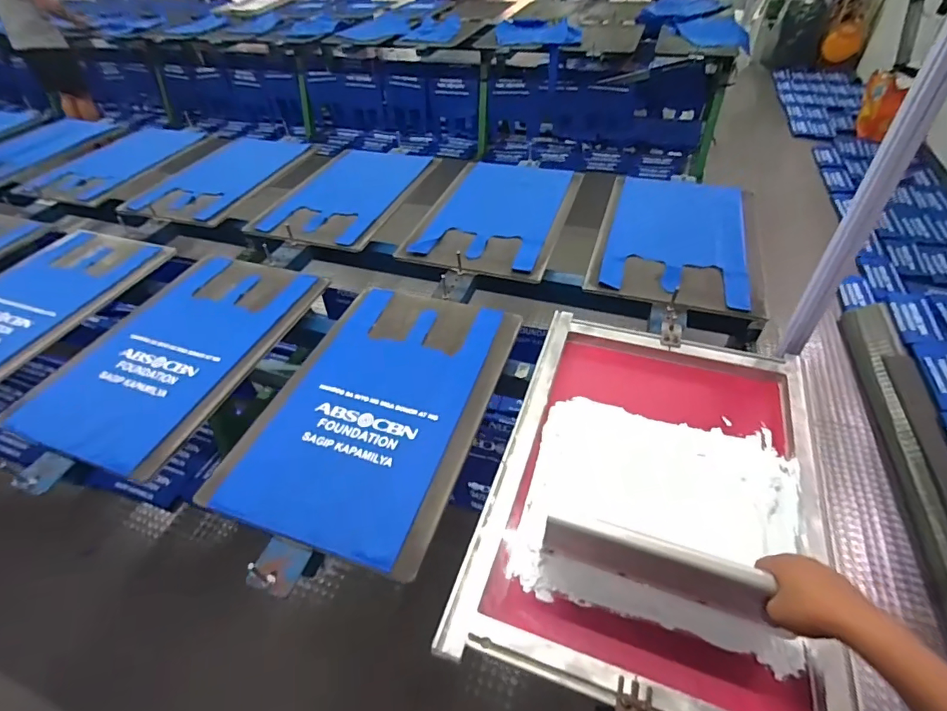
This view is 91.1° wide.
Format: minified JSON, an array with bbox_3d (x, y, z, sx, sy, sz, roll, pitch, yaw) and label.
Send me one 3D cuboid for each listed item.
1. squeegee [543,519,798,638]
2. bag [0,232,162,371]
[{"bbox_3d":[0.217,0.253,0.570,0.254,0.089,0.030,12,49,16],"label":"squeegee"},{"bbox_3d":[-1.180,-0.141,1.192,0.378,0.013,0.572,15,49,16],"label":"bag"}]

